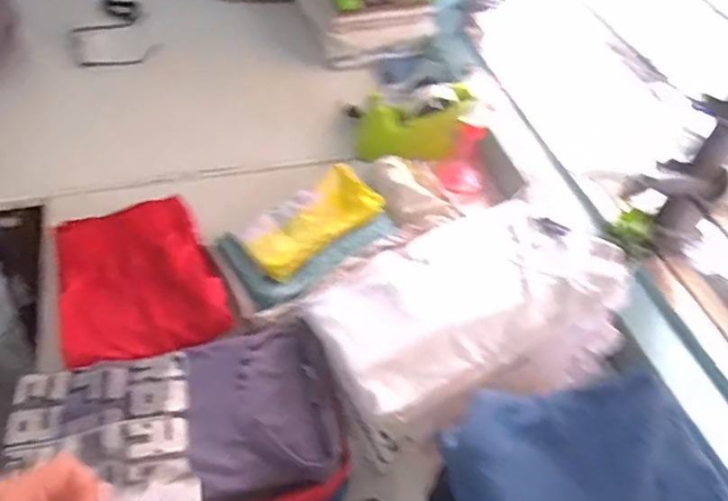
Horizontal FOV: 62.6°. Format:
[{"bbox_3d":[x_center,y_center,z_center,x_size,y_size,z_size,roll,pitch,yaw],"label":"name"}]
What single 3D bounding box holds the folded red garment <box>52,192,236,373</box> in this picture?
[{"bbox_3d":[-0.296,0.033,0.769,0.186,0.049,0.234,-17,52,-19],"label":"folded red garment"}]

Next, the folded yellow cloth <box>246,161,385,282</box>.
[{"bbox_3d":[-0.067,-0.037,0.800,0.182,0.037,0.080,-41,63,-17],"label":"folded yellow cloth"}]

